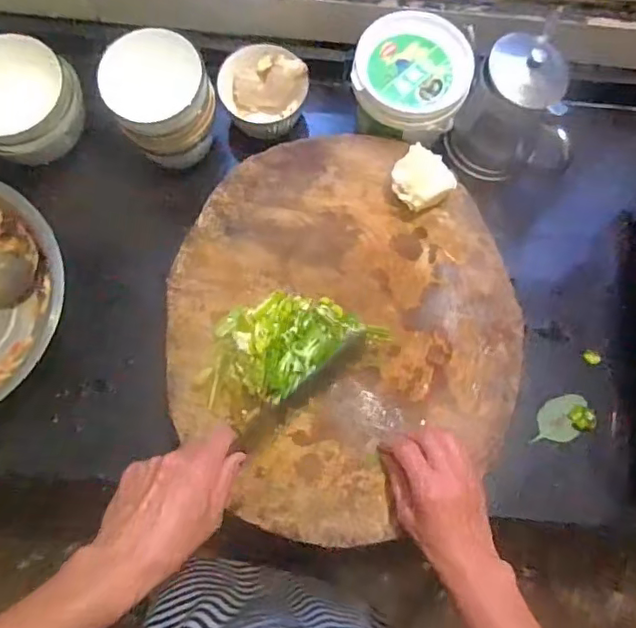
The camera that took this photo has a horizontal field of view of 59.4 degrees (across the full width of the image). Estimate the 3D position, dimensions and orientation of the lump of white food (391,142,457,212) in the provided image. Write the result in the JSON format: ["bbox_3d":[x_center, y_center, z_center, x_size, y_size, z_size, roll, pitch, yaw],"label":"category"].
[{"bbox_3d":[0.109,-0.141,0.591,0.065,0.046,0.052,-40,79,-11],"label":"lump of white food"}]

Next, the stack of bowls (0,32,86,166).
[{"bbox_3d":[-0.349,-0.243,0.645,0.118,0.082,0.127,31,76,7],"label":"stack of bowls"}]

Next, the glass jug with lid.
[{"bbox_3d":[0.234,-0.230,0.640,0.127,0.140,0.102,26,76,5],"label":"glass jug with lid"}]

